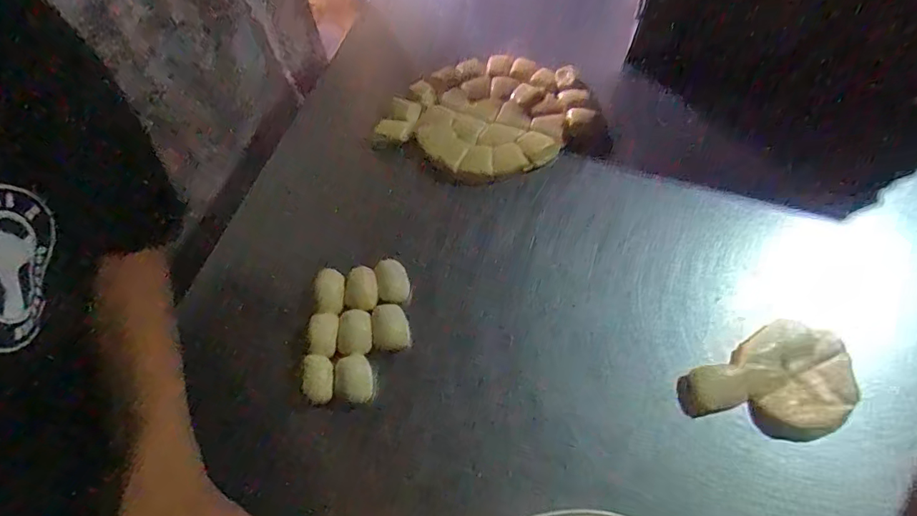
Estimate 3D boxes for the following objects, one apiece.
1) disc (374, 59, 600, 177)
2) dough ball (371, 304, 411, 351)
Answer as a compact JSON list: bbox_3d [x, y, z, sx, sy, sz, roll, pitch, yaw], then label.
[{"bbox_3d":[0.033,-0.174,0.612,0.216,0.041,0.220,33,71,16],"label":"disc"},{"bbox_3d":[-0.069,0.072,0.501,0.037,0.025,0.043,-8,65,-2],"label":"dough ball"}]

